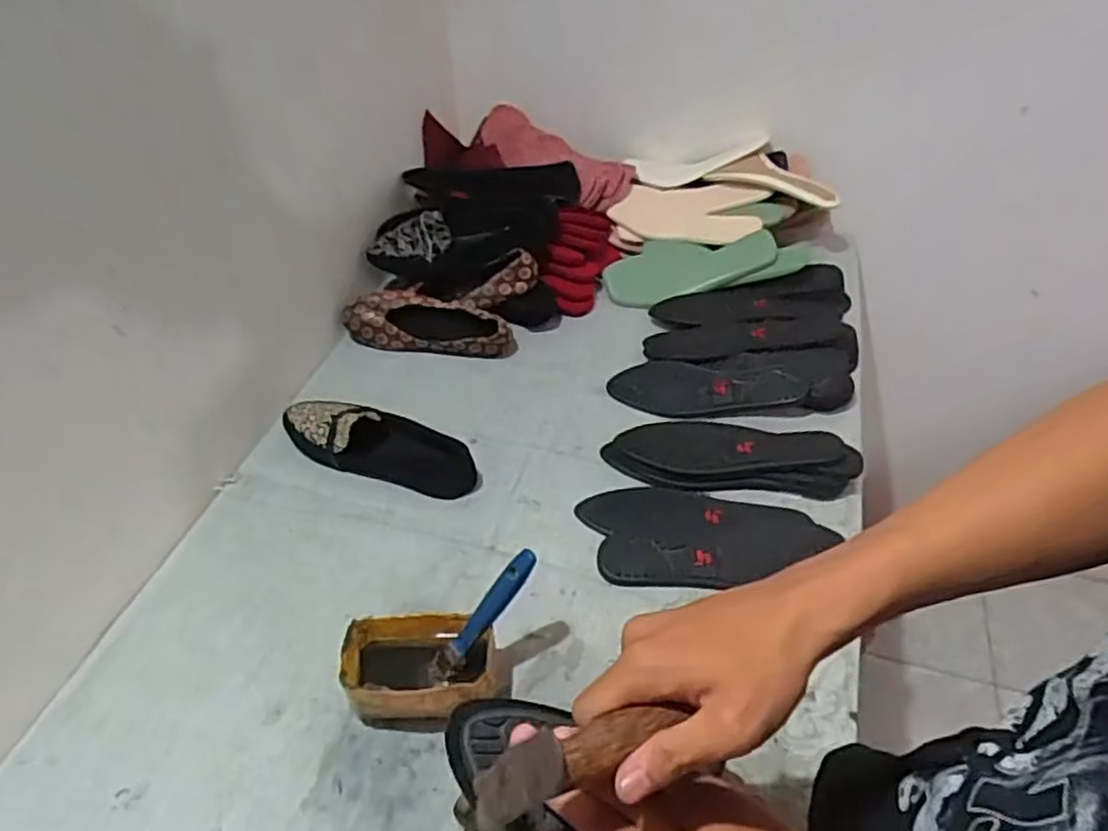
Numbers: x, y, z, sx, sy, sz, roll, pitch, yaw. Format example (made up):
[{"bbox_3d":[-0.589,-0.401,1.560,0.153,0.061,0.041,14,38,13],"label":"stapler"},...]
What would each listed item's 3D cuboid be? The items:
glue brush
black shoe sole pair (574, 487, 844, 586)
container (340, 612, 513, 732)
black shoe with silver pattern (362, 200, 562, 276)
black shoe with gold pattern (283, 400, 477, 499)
[{"bbox_3d":[-0.062,0.172,0.609,0.147,0.011,0.025,-53,50,14],"label":"glue brush"},{"bbox_3d":[0.151,0.118,0.739,0.241,0.019,0.119,0,44,4],"label":"black shoe sole pair"},{"bbox_3d":[-0.109,0.218,0.620,0.133,0.067,0.077,-4,44,-1],"label":"container"},{"bbox_3d":[-0.127,-0.254,1.006,0.265,0.059,0.108,-11,86,-1],"label":"black shoe with silver pattern"},{"bbox_3d":[-0.200,0.027,0.825,0.248,0.053,0.093,11,46,15],"label":"black shoe with gold pattern"}]

